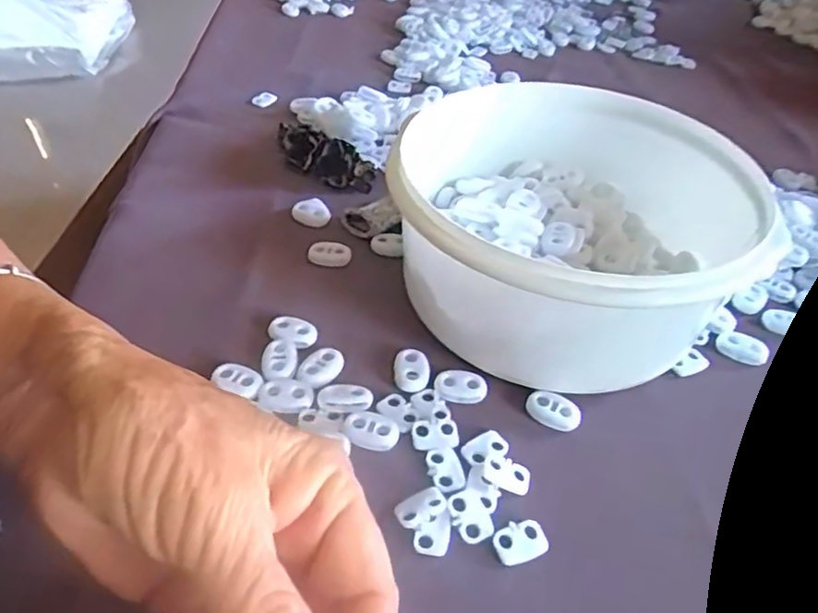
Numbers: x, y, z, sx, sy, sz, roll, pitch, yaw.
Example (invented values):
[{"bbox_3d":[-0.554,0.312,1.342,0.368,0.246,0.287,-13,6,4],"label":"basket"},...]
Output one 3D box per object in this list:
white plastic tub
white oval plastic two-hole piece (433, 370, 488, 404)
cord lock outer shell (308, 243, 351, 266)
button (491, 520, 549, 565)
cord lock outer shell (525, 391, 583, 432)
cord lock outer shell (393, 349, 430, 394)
[{"bbox_3d":[0.075,-0.033,0.286,0.151,0.074,0.156,21,45,16],"label":"white plastic tub"},{"bbox_3d":[0.022,0.034,0.263,0.023,0.004,0.014,8,43,3],"label":"white oval plastic two-hole piece"},{"bbox_3d":[-0.043,-0.028,0.325,0.022,0.009,0.010,-1,43,-6],"label":"cord lock outer shell"},{"bbox_3d":[0.040,0.083,0.216,0.019,0.004,0.013,-10,45,-16],"label":"button"},{"bbox_3d":[0.061,0.044,0.256,0.023,0.006,0.013,25,47,21],"label":"cord lock outer shell"},{"bbox_3d":[0.001,0.028,0.268,0.016,0.004,0.021,3,43,-2],"label":"cord lock outer shell"}]

